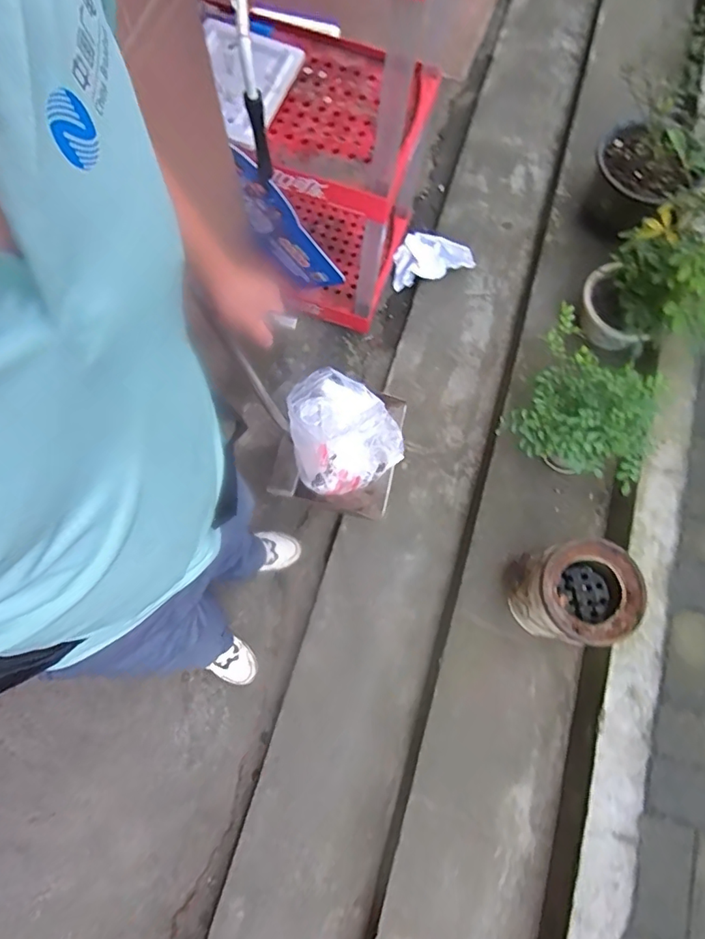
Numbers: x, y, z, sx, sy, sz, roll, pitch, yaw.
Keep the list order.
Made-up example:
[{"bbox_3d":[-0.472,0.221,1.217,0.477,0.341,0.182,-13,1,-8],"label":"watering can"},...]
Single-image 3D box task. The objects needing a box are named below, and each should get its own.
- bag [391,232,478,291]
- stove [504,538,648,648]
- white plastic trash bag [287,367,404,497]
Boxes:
[{"bbox_3d":[0.216,-0.592,1.435,0.215,0.085,0.117,-10,73,-4],"label":"bag"},{"bbox_3d":[0.410,0.241,0.992,0.164,0.225,0.171,0,73,-1],"label":"stove"},{"bbox_3d":[-0.025,-0.085,1.050,0.219,0.141,0.221,-32,76,-10],"label":"white plastic trash bag"}]

